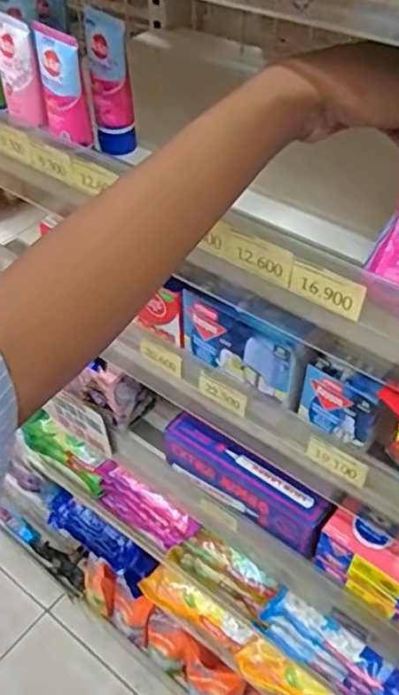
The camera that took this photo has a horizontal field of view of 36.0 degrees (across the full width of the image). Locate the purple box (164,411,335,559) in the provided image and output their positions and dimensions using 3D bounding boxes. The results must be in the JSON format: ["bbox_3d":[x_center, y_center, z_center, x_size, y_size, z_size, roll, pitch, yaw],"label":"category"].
[{"bbox_3d":[0.046,0.149,0.675,0.200,0.068,0.039,27,52,25],"label":"purple box"}]

